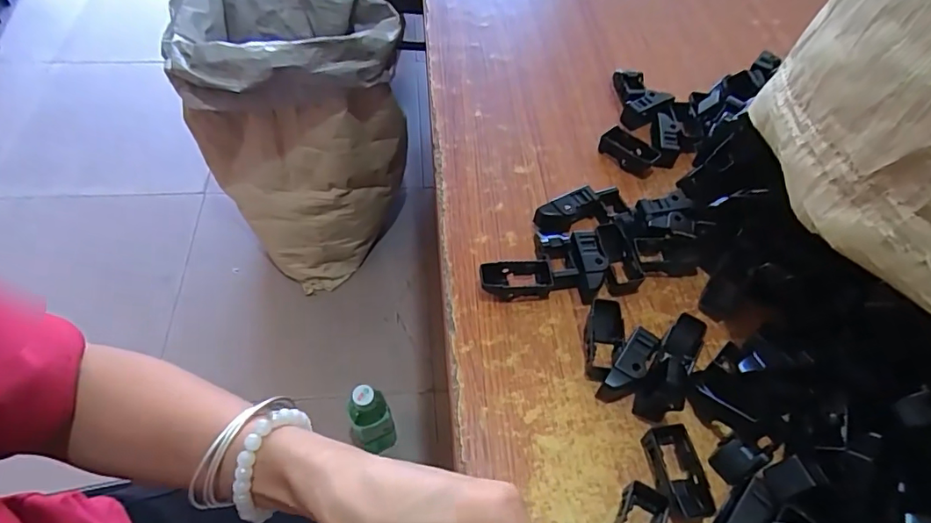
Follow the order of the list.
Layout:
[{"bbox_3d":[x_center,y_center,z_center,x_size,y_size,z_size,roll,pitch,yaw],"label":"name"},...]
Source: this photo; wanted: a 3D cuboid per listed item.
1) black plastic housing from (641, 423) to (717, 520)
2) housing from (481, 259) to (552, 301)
[{"bbox_3d":[0.123,0.122,0.292,0.028,0.018,0.048,-5,56,-7],"label":"black plastic housing"},{"bbox_3d":[0.036,0.012,0.354,0.050,0.021,0.024,-4,56,-6],"label":"housing"}]

